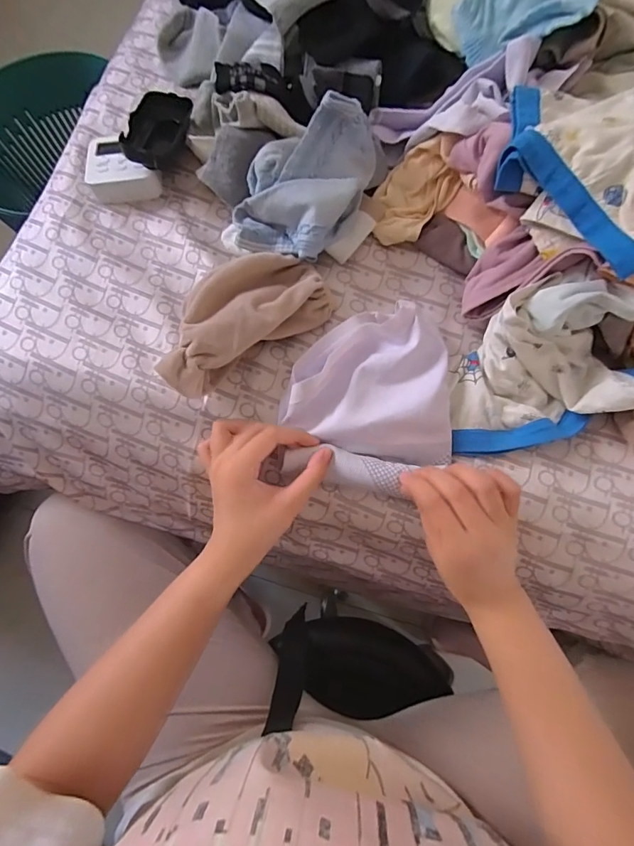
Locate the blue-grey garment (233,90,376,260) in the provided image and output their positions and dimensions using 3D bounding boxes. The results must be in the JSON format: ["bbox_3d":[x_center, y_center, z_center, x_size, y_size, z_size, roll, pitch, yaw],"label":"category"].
[{"bbox_3d":[-0.010,-0.240,0.423,0.118,0.085,0.158,17,76,4],"label":"blue-grey garment"}]

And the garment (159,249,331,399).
[{"bbox_3d":[-0.070,-0.100,0.400,0.170,0.058,0.078,-35,78,-8],"label":"garment"}]

